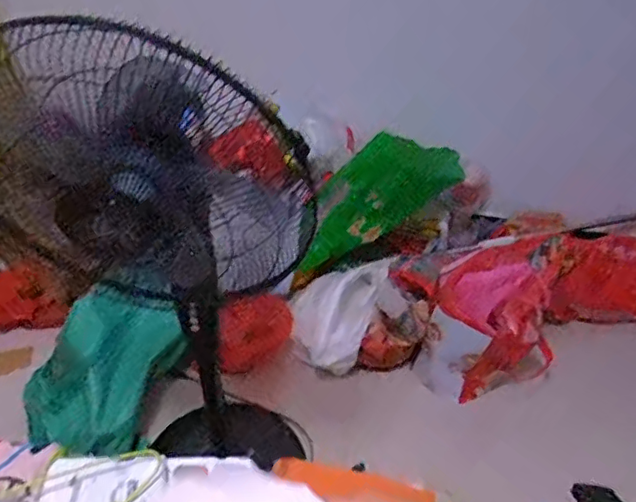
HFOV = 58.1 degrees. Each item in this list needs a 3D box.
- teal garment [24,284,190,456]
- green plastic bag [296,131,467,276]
[{"bbox_3d":[-0.454,0.254,1.256,0.264,0.379,0.130,29,1,0],"label":"teal garment"},{"bbox_3d":[0.114,-0.110,1.394,0.466,0.198,0.074,-39,38,19],"label":"green plastic bag"}]

